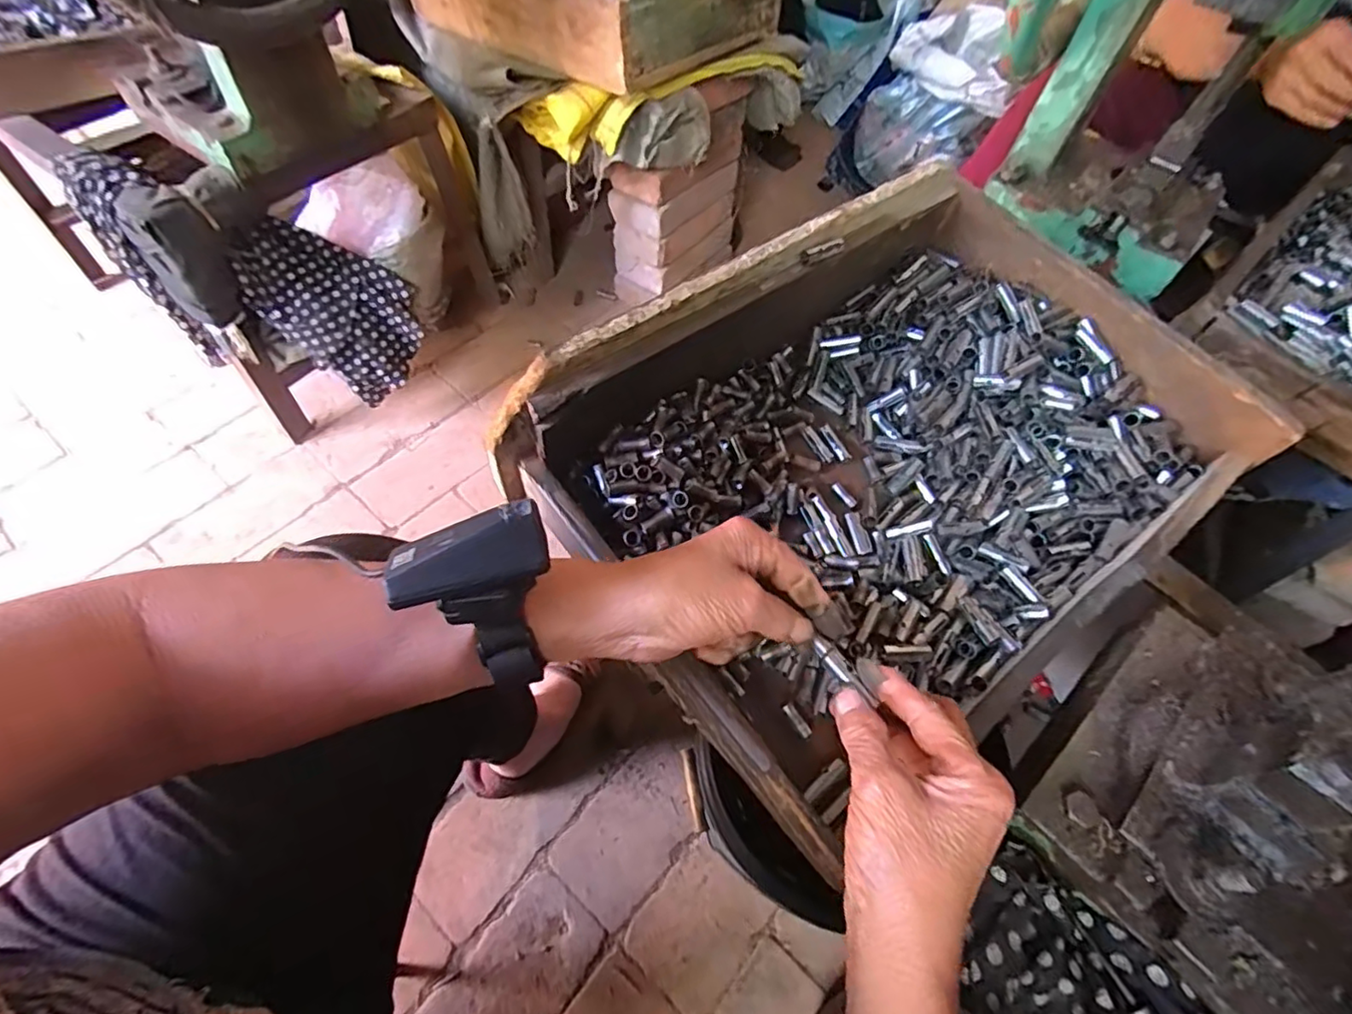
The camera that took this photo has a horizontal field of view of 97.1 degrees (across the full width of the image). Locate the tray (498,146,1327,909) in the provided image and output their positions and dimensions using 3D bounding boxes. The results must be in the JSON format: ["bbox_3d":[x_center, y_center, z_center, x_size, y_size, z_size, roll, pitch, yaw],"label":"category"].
[{"bbox_3d":[0.174,-0.047,0.453,0.475,0.133,0.337,-33,66,-21],"label":"tray"}]

